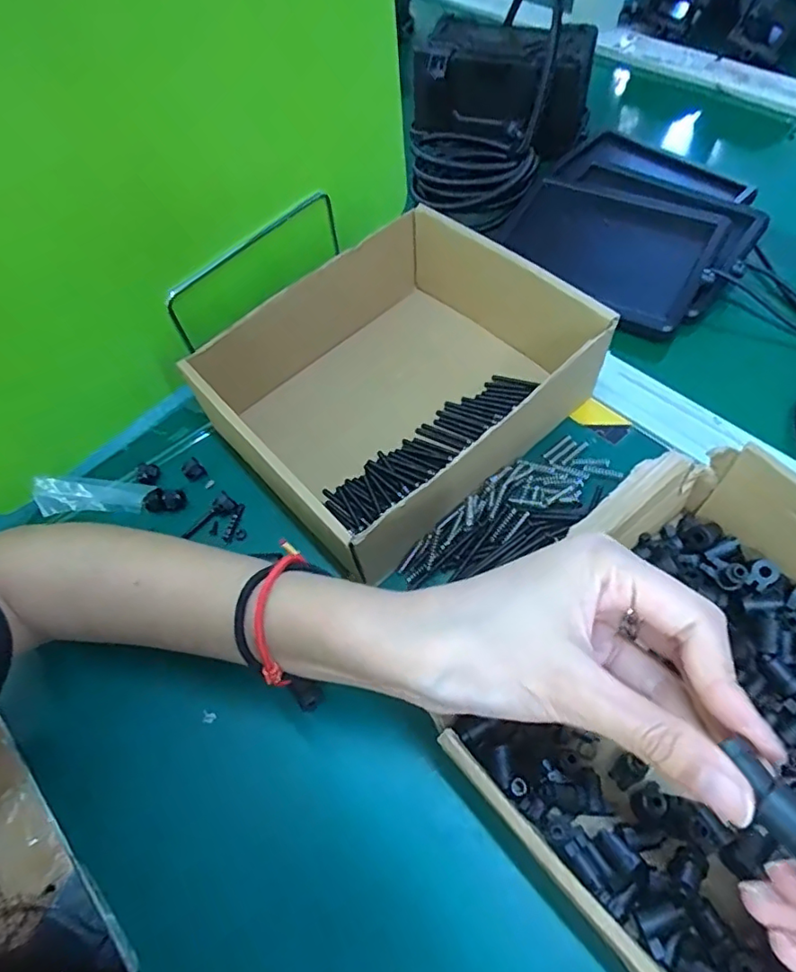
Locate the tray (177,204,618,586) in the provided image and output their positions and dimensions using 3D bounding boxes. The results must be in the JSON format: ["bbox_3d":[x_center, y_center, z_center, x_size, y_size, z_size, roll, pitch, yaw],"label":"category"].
[{"bbox_3d":[0.008,-0.079,0.372,0.228,0.064,0.178,-39,63,-18],"label":"tray"}]

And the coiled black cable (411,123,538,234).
[{"bbox_3d":[0.061,-0.286,0.517,0.090,0.034,0.125,-31,61,-14],"label":"coiled black cable"}]

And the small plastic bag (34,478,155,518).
[{"bbox_3d":[-0.207,0.006,0.388,0.083,0.011,0.026,0,58,5],"label":"small plastic bag"}]

